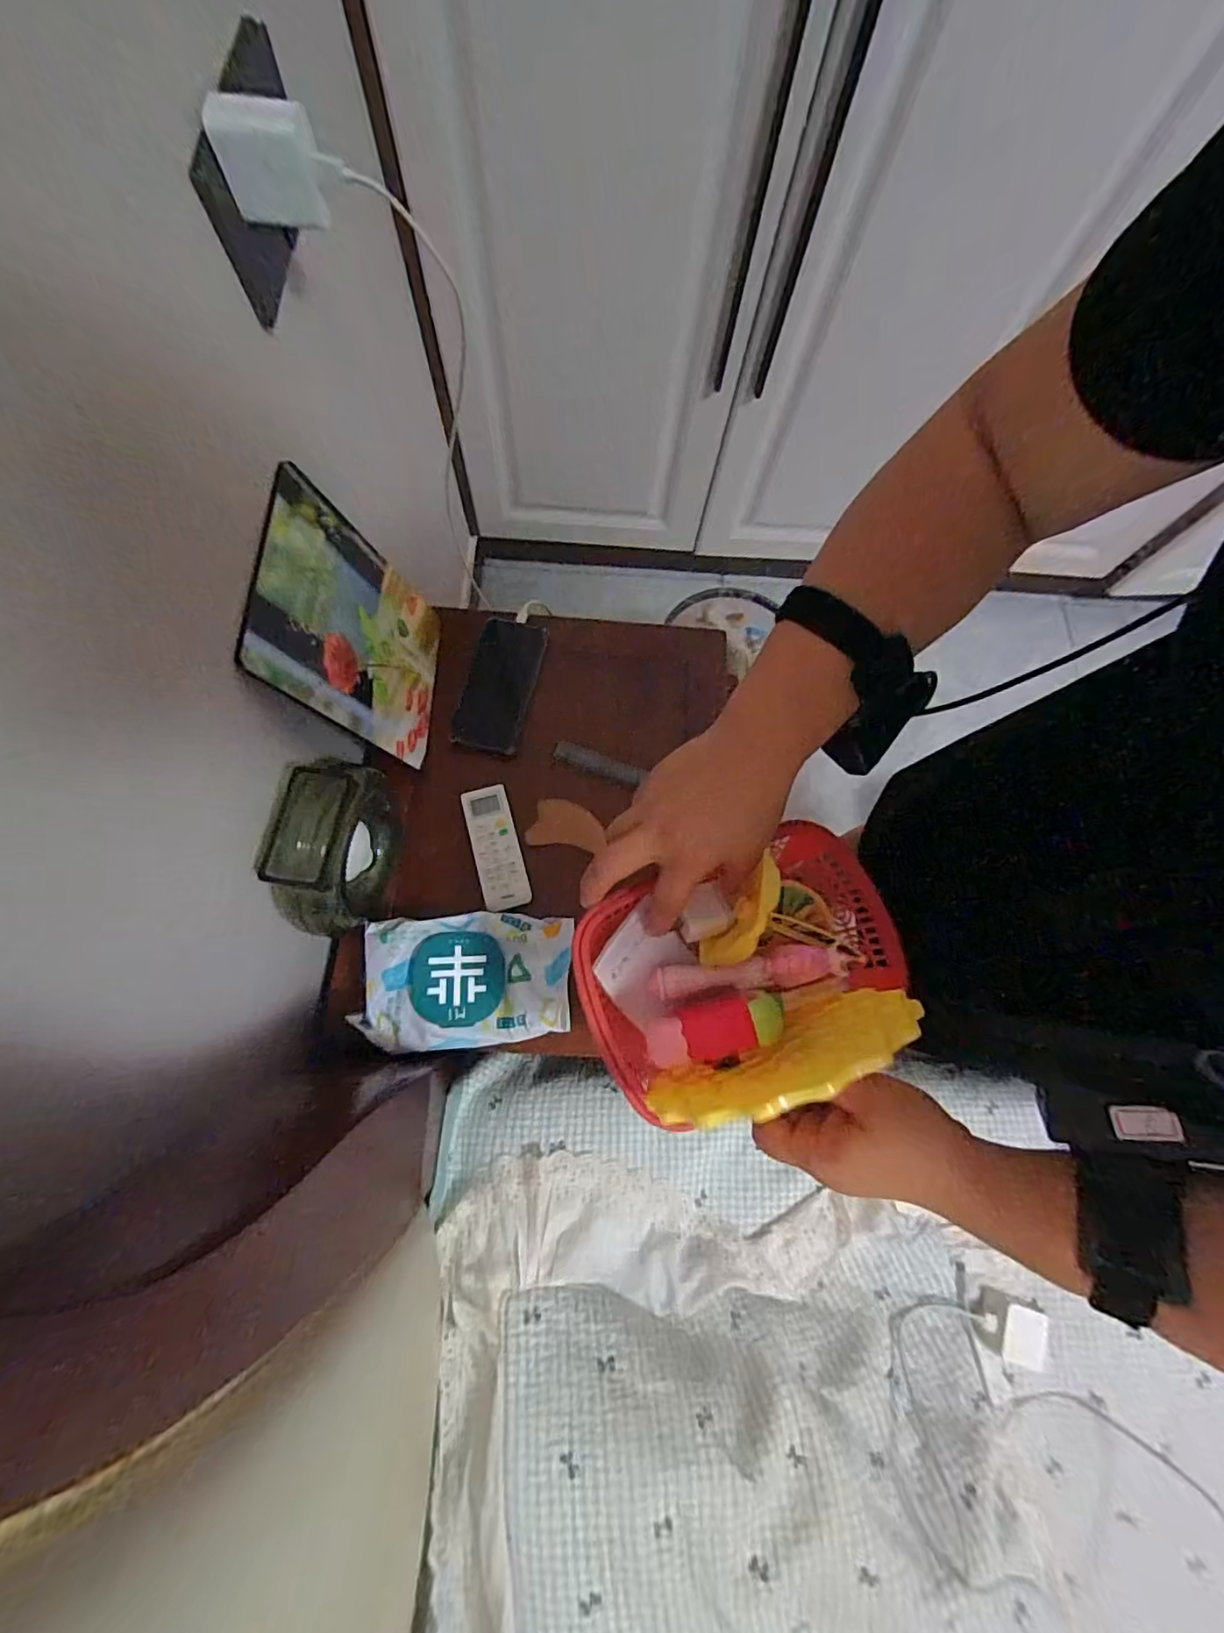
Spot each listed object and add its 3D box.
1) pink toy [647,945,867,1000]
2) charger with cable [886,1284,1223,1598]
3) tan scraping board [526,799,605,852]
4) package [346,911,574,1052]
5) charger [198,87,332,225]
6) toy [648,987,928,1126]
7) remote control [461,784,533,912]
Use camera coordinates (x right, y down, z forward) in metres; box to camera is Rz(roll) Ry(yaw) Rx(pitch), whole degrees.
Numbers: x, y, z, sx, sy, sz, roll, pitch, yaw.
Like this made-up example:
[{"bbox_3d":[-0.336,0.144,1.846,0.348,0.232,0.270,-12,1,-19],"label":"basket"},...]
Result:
[{"bbox_3d":[0.093,0.105,0.396,0.133,0.023,0.024,-8,76,-4],"label":"pink toy"},{"bbox_3d":[0.423,0.602,0.524,0.441,0.061,0.208,37,54,-4],"label":"charger with cable"},{"bbox_3d":[-0.049,0.010,0.645,0.081,0.004,0.054,11,75,1],"label":"tan scraping board"},{"bbox_3d":[-0.134,0.155,0.559,0.187,0.063,0.117,-3,75,-3],"label":"package"},{"bbox_3d":[-0.233,-0.443,0.397,0.062,0.057,0.025,-3,75,-3],"label":"charger"},{"bbox_3d":[0.100,0.138,0.336,0.159,0.127,0.017,-22,77,-7],"label":"toy"},{"bbox_3d":[-0.124,0.032,0.626,0.049,0.018,0.135,-15,76,-6],"label":"remote control"}]

